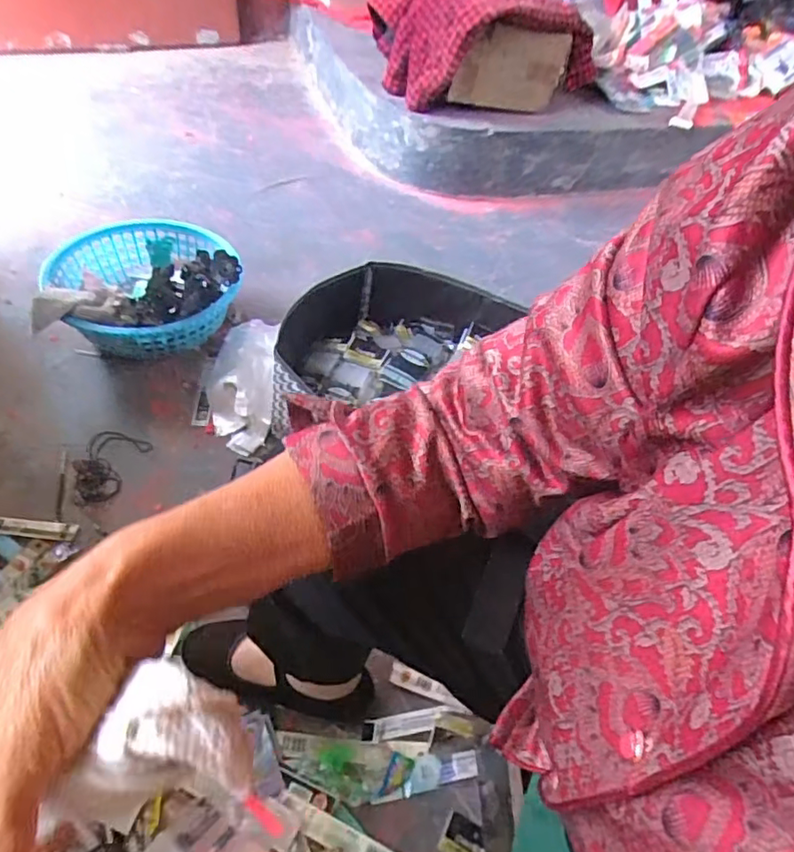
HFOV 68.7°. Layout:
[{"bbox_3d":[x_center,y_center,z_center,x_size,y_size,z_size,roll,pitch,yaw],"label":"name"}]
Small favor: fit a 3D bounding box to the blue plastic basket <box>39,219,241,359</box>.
[{"bbox_3d":[-0.432,-0.245,1.019,0.297,0.120,0.295,-15,53,-19],"label":"blue plastic basket"}]

